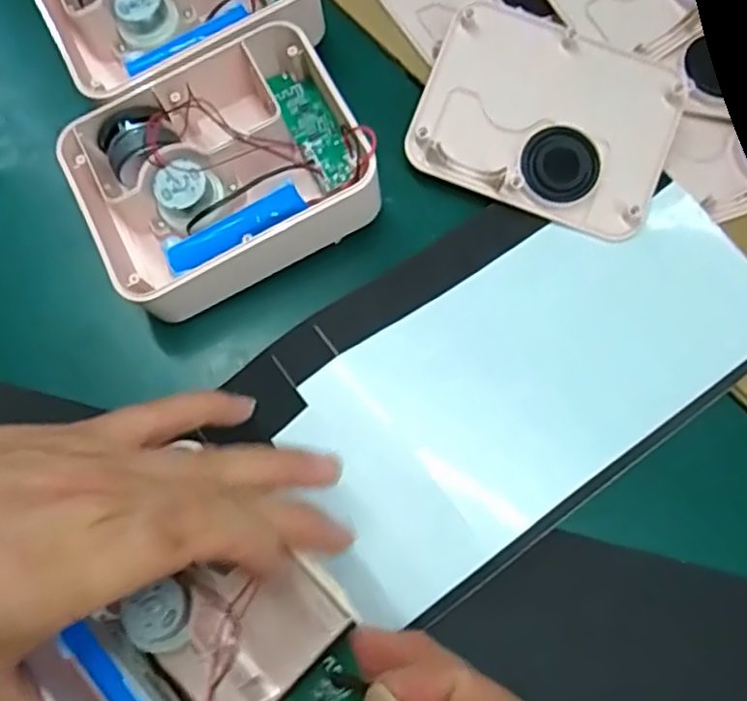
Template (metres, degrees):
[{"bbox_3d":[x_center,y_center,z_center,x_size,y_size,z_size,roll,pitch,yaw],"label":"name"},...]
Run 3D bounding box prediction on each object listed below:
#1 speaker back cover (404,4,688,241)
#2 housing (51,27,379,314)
[{"bbox_3d":[0.088,-0.118,0.346,0.124,0.024,0.094,21,75,4],"label":"speaker back cover"},{"bbox_3d":[-0.072,-0.084,0.317,0.133,0.052,0.102,-27,78,-13],"label":"housing"}]

